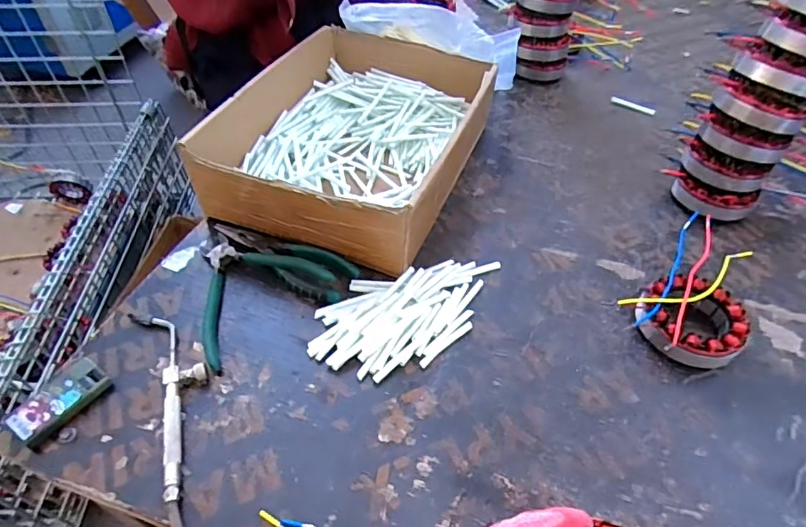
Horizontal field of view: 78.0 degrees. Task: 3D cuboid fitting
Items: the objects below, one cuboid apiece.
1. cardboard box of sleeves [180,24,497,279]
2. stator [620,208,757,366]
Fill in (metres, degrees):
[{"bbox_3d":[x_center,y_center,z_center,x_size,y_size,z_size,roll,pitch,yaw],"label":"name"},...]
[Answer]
[{"bbox_3d":[-0.045,-0.153,0.583,0.244,0.092,0.337,18,50,14],"label":"cardboard box of sleeves"},{"bbox_3d":[0.283,0.025,0.470,0.098,0.036,0.181,37,56,27],"label":"stator"}]

